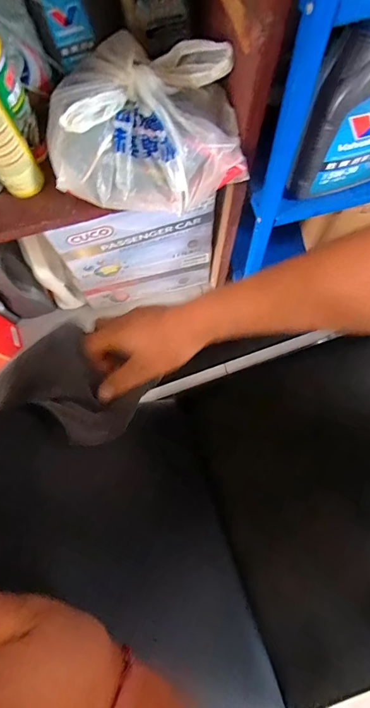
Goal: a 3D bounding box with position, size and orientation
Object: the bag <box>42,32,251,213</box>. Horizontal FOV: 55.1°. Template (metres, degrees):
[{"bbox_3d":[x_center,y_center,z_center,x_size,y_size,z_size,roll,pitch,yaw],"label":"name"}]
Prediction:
[{"bbox_3d":[-0.064,-0.359,0.555,0.300,0.119,0.227,-6,77,0],"label":"bag"}]

